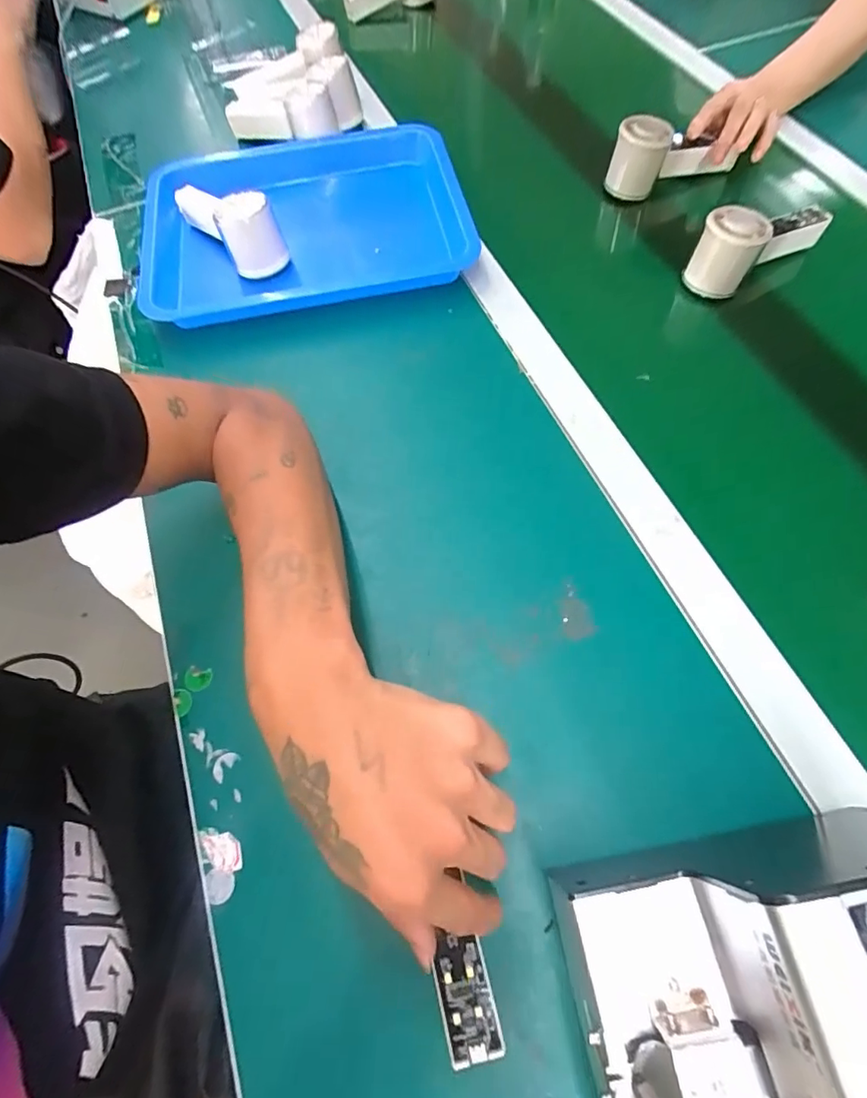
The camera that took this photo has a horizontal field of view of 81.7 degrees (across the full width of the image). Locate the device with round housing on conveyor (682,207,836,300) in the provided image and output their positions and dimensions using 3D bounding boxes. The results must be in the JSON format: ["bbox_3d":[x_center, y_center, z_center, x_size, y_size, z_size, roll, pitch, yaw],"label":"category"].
[{"bbox_3d":[0.314,-0.301,0.480,0.146,0.054,0.054,-33,69,-11],"label":"device with round housing on conveyor"}]

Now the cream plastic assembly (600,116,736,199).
[{"bbox_3d":[0.257,-0.432,0.548,0.121,0.065,0.041,-14,66,-3],"label":"cream plastic assembly"}]

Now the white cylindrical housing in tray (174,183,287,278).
[{"bbox_3d":[-0.214,-0.345,0.525,0.055,0.064,0.163,-36,69,-12],"label":"white cylindrical housing in tray"}]

